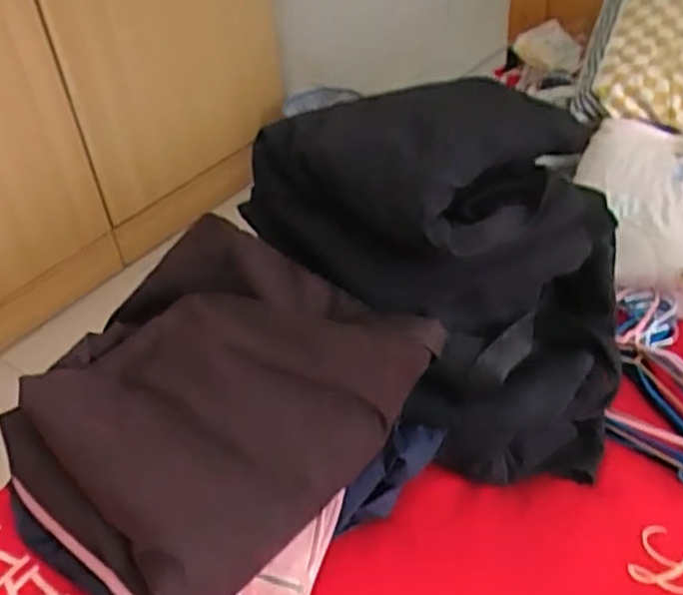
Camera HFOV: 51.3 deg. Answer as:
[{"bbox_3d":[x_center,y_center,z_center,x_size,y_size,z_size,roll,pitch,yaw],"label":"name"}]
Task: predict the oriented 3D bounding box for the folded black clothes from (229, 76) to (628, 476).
[{"bbox_3d":[0.127,-0.025,0.798,0.400,0.356,0.297,-10,38,-4],"label":"folded black clothes"}]

